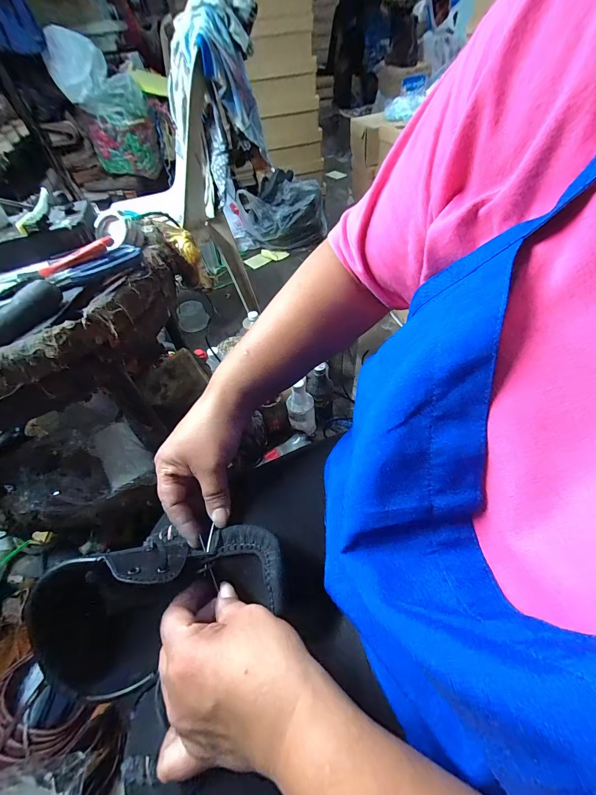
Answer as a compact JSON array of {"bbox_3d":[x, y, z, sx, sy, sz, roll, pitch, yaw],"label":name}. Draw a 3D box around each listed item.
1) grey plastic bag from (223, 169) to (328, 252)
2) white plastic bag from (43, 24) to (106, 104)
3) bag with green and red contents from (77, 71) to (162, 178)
[{"bbox_3d":[-0.102,-0.867,1.515,0.437,0.237,0.297,-25,53,-15],"label":"grey plastic bag"},{"bbox_3d":[-0.799,-1.202,1.160,0.186,0.175,0.135,-27,53,-16],"label":"white plastic bag"},{"bbox_3d":[-0.716,-1.079,1.310,0.238,0.307,0.124,-31,55,-19],"label":"bag with green and red contents"}]

